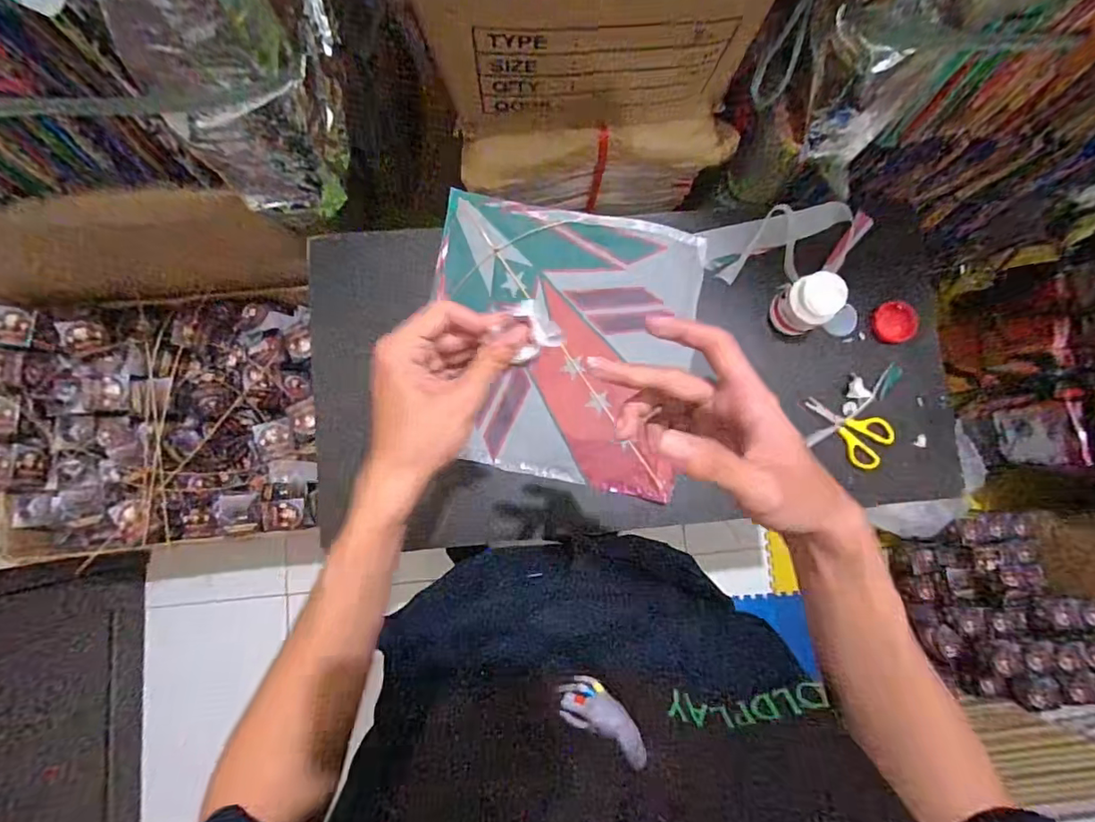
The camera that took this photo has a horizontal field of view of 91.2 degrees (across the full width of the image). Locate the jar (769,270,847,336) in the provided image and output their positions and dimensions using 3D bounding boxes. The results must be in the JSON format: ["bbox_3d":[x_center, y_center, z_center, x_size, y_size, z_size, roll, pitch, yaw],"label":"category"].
[{"bbox_3d":[0.308,-0.127,0.638,0.054,0.078,0.056,0,82,-3],"label":"jar"}]

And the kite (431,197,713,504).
[{"bbox_3d":[0.016,-0.087,0.661,0.318,0.023,0.333,10,82,-1],"label":"kite"}]

